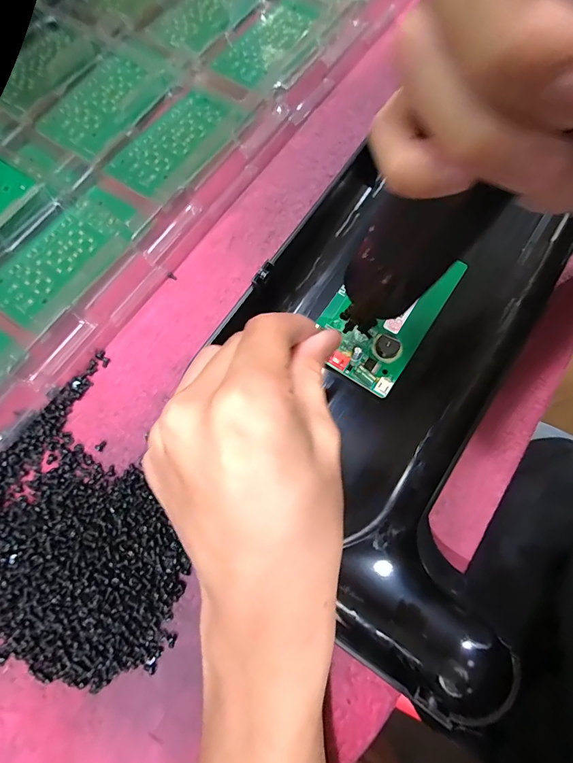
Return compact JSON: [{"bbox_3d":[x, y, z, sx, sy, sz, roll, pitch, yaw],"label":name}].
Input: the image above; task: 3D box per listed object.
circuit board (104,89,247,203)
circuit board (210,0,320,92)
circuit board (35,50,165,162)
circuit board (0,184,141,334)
[{"bbox_3d":[-0.078,-0.169,0.284,0.058,0.008,0.095,42,76,14],"label":"circuit board"},{"bbox_3d":[-0.014,-0.272,0.319,0.050,0.005,0.103,29,73,9],"label":"circuit board"},{"bbox_3d":[-0.136,-0.205,0.297,0.064,0.004,0.087,35,75,12],"label":"circuit board"},{"bbox_3d":[-0.144,-0.083,0.261,0.057,0.004,0.104,39,77,15],"label":"circuit board"}]

